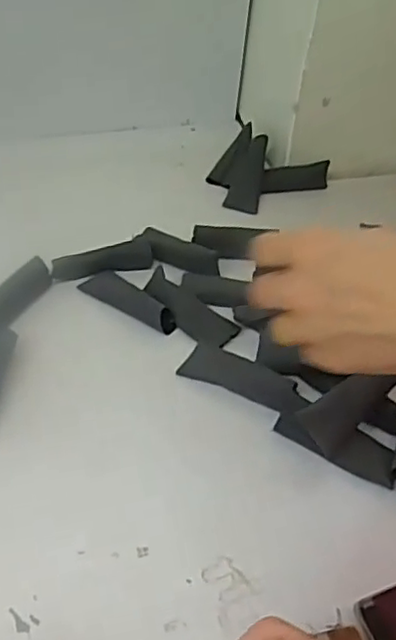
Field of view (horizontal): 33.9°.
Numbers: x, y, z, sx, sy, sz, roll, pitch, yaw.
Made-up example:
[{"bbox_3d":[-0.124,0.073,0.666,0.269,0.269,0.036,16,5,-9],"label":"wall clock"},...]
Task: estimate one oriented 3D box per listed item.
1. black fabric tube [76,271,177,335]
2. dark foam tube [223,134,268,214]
[{"bbox_3d":[-0.066,-0.023,0.635,0.104,0.018,0.037,33,52,25],"label":"black fabric tube"},{"bbox_3d":[0.063,-0.178,0.798,0.039,0.020,0.108,8,68,16],"label":"dark foam tube"}]

